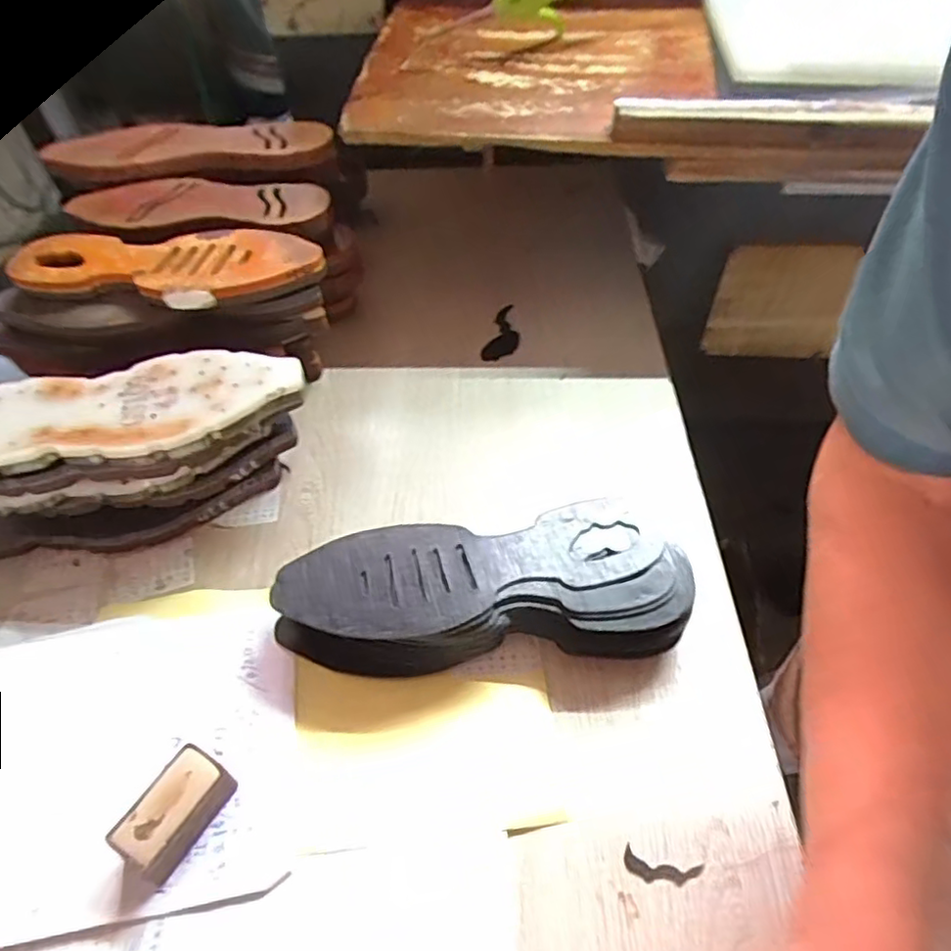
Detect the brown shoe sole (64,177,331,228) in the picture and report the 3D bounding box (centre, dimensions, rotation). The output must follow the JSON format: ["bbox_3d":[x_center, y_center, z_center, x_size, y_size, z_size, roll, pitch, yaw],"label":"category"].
[{"bbox_3d":[-0.311,-0.288,0.681,0.314,0.037,0.067,7,51,11],"label":"brown shoe sole"}]

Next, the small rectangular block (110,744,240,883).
[{"bbox_3d":[-0.185,0.211,0.397,0.040,0.038,0.065,21,54,18],"label":"small rectangular block"}]

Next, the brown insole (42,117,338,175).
[{"bbox_3d":[-0.342,-0.386,0.743,0.348,0.036,0.067,4,50,7],"label":"brown insole"}]

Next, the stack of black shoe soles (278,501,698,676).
[{"bbox_3d":[0.004,0.087,0.484,0.304,0.058,0.119,-3,50,0],"label":"stack of black shoe soles"}]

